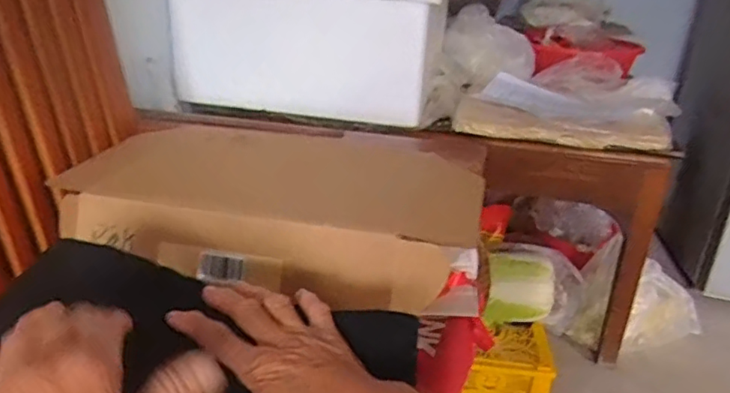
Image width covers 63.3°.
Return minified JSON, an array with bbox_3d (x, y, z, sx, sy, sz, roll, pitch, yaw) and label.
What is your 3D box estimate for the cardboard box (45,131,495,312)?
[{"bbox_3d":[-0.121,0.017,0.725,0.469,0.103,0.265,9,25,12],"label":"cardboard box"}]

